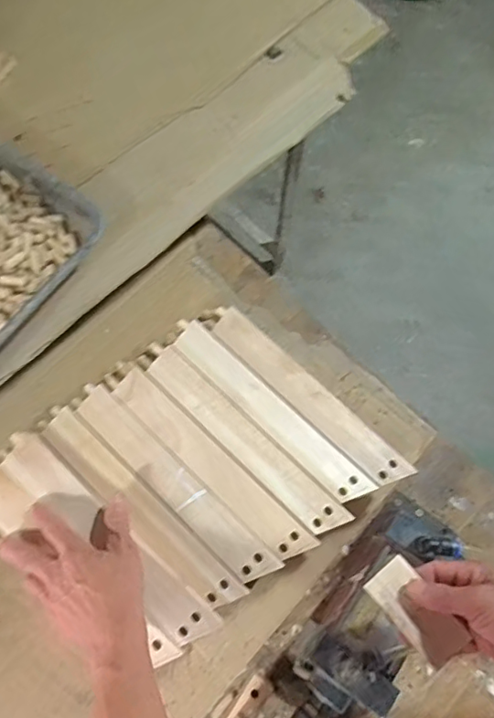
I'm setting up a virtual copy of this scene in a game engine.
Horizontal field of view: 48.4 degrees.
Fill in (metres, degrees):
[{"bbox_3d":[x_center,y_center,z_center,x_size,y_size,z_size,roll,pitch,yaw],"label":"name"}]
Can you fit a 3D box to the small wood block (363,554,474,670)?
[{"bbox_3d":[0.151,0.225,0.489,0.044,0.011,0.089,-35,67,-13],"label":"small wood block"}]

